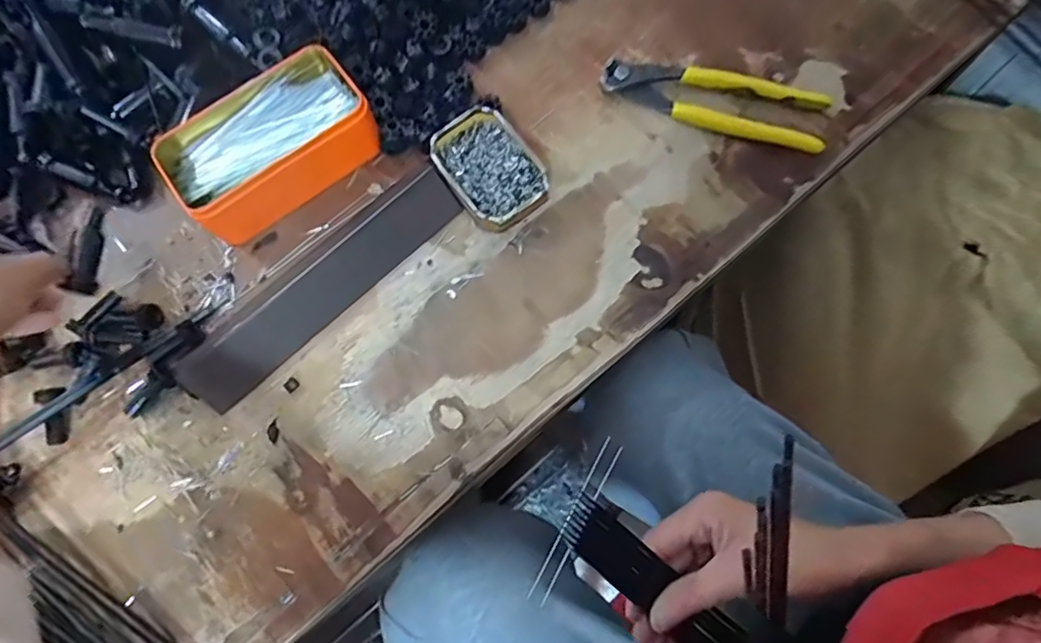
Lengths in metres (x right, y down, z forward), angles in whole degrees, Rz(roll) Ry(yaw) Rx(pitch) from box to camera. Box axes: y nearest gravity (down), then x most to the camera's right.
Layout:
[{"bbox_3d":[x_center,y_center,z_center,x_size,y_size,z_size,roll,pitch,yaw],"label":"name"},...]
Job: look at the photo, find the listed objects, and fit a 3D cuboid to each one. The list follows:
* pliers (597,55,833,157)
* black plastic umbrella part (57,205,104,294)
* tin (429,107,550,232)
[{"bbox_3d":[0.143,-0.167,0.421,0.164,0.021,0.045,18,74,7],"label":"pliers"},{"bbox_3d":[-0.297,-0.049,0.386,0.011,0.015,0.058,6,88,4],"label":"black plastic umbrella part"},{"bbox_3d":[-0.022,-0.110,0.411,0.061,0.023,0.090,-34,74,-9],"label":"tin"}]

